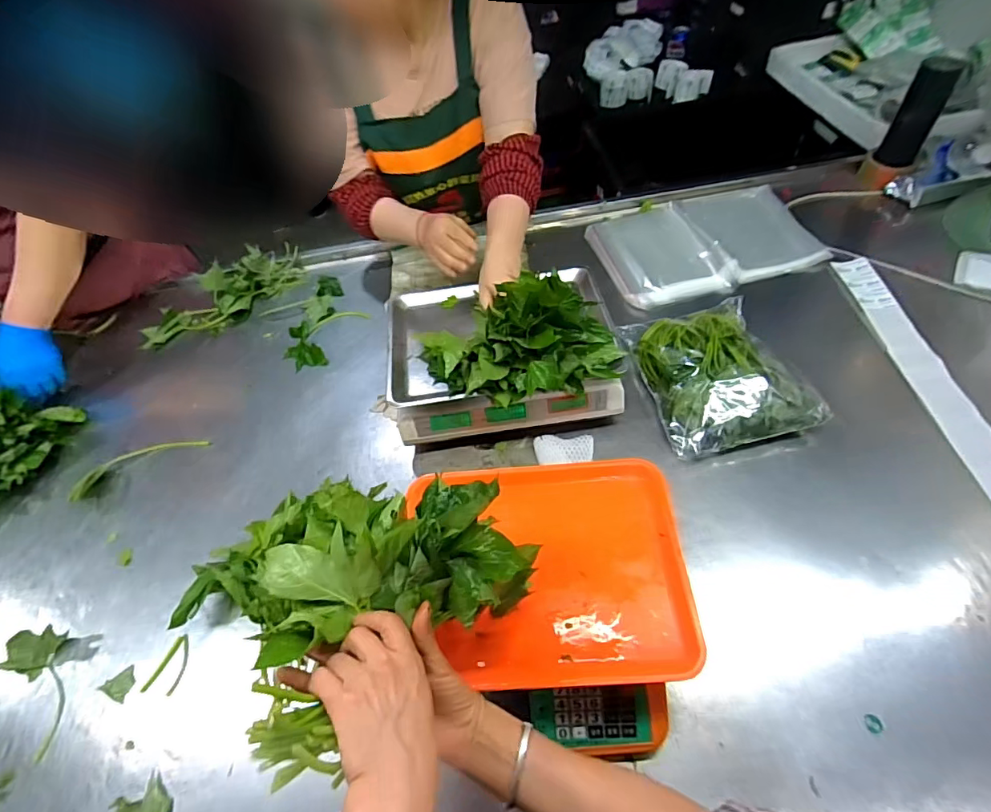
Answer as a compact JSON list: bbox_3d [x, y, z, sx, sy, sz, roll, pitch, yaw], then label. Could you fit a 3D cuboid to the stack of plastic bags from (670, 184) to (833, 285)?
[{"bbox_3d":[0.448,-0.321,0.892,0.166,0.043,0.239,-9,57,-1],"label":"stack of plastic bags"}]

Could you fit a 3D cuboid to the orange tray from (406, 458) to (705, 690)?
[{"bbox_3d":[0.053,0.173,0.543,0.290,0.031,0.232,-4,57,3],"label":"orange tray"}]

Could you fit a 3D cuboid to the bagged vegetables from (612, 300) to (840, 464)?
[{"bbox_3d":[0.344,-0.057,0.771,0.211,0.088,0.254,-8,57,0],"label":"bagged vegetables"}]

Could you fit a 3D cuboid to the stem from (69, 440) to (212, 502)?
[{"bbox_3d":[-0.613,0.090,0.856,0.234,0.008,0.064,-25,58,-11],"label":"stem"}]

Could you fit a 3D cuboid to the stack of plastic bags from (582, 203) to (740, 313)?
[{"bbox_3d":[0.315,-0.300,0.980,0.196,0.024,0.287,-23,53,6],"label":"stack of plastic bags"}]

